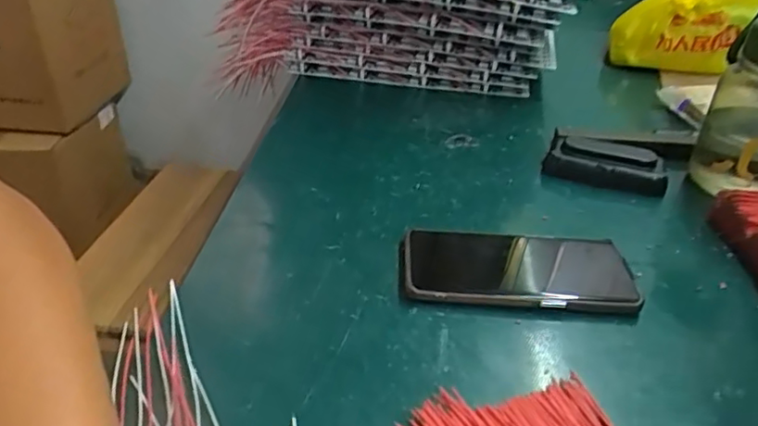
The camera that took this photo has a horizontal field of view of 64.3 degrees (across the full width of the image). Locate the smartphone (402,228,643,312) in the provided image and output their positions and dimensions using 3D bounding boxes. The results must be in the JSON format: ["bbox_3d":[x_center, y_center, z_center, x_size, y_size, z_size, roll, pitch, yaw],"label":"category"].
[{"bbox_3d":[0.100,0.039,0.443,0.160,0.015,0.078,4,35,0],"label":"smartphone"}]

